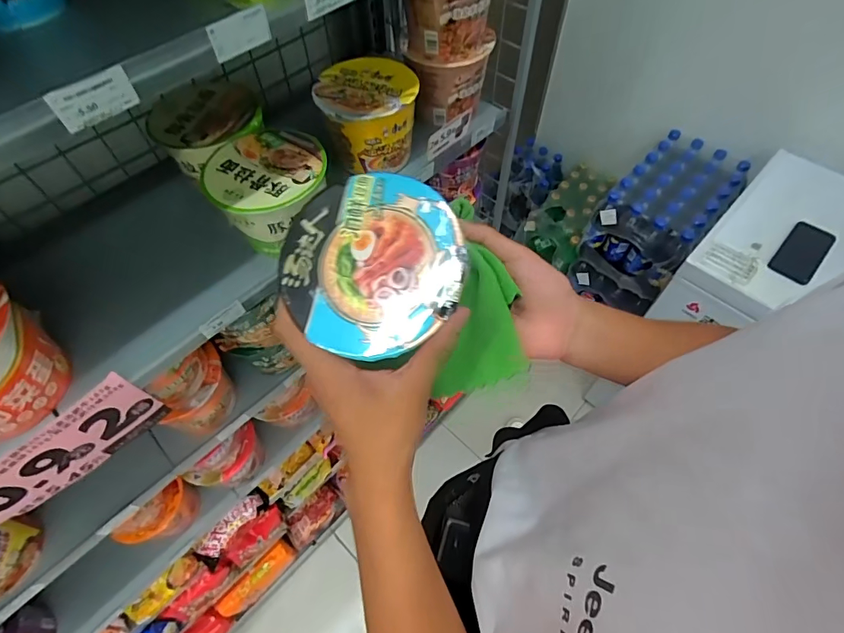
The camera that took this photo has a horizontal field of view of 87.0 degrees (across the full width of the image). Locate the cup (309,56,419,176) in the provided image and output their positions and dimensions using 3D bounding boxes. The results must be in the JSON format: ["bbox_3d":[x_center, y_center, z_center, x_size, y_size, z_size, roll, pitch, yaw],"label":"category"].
[{"bbox_3d":[-0.072,-0.278,0.620,0.128,0.088,0.124,0,58,1],"label":"cup"}]

